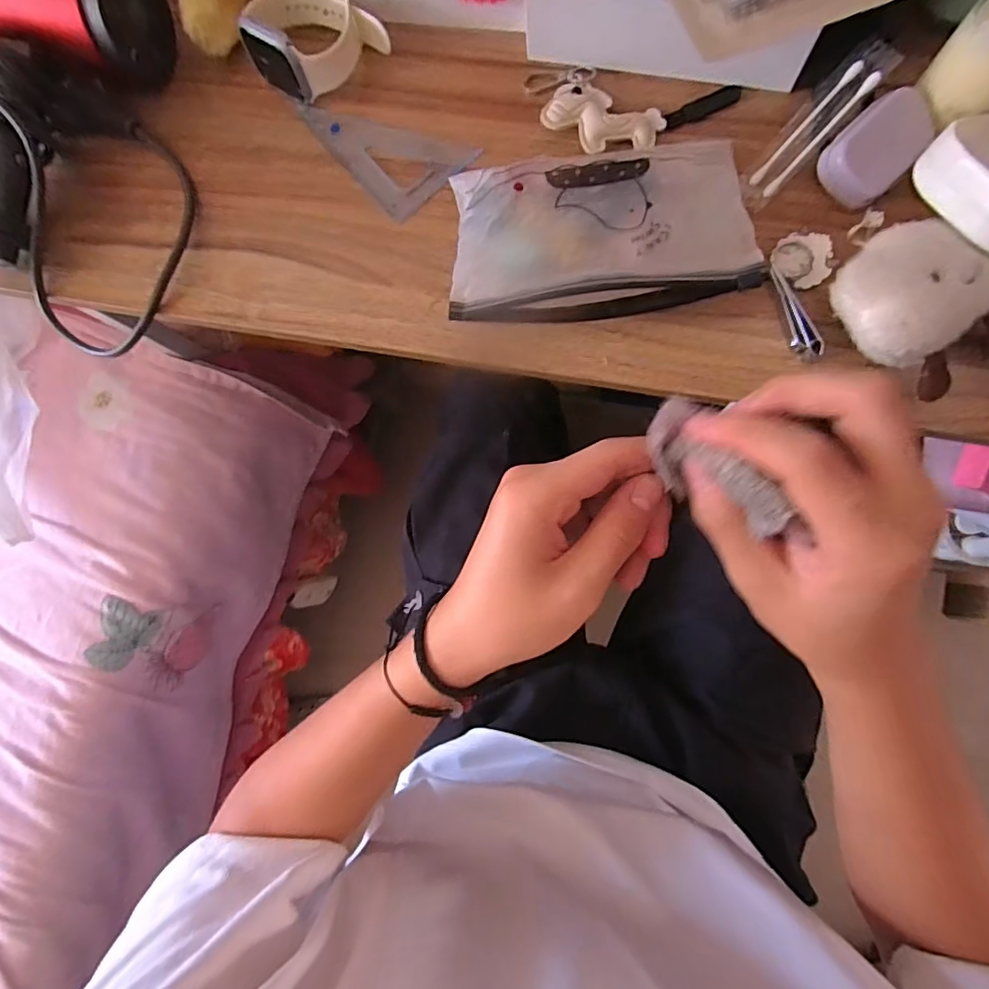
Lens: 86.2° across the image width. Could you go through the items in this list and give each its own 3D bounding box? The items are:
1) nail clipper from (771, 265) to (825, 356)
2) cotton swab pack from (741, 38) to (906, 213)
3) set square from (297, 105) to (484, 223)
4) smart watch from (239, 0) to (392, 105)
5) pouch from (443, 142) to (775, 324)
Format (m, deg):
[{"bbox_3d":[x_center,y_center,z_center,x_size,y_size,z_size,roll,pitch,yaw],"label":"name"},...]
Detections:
[{"bbox_3d":[0.164,-0.100,0.293,0.012,0.011,0.053,-23,81,4],"label":"nail clipper"},{"bbox_3d":[0.178,-0.206,0.296,0.095,0.010,0.025,-44,84,17],"label":"cotton swab pack"},{"bbox_3d":[-0.071,-0.232,0.345,0.066,0.004,0.107,-43,81,1],"label":"set square"},{"bbox_3d":[-0.117,-0.289,0.334,0.069,0.040,0.076,-45,81,0],"label":"smart watch"},{"bbox_3d":[0.058,-0.145,0.303,0.161,0.033,0.094,-2,83,7],"label":"pouch"}]

